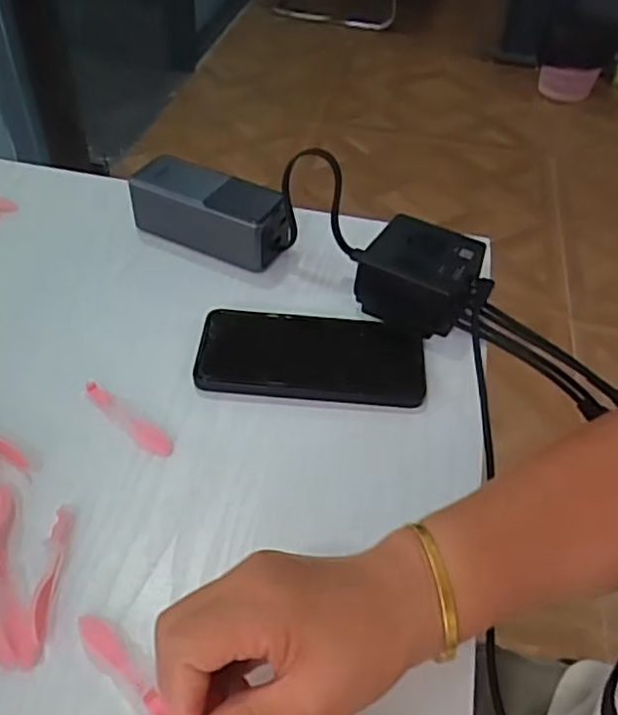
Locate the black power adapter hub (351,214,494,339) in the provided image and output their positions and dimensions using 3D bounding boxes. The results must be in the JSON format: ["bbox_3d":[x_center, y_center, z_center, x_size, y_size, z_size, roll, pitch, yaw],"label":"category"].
[{"bbox_3d":[0.085,-0.065,0.519,0.105,0.044,0.077,21,49,16],"label":"black power adapter hub"}]

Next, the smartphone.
[{"bbox_3d":[0.003,-0.003,0.470,0.156,0.016,0.077,3,47,-1],"label":"smartphone"}]

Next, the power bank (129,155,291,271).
[{"bbox_3d":[-0.079,-0.121,0.550,0.133,0.048,0.053,23,49,17],"label":"power bank"}]

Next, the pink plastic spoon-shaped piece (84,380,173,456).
[{"bbox_3d":[-0.117,0.040,0.427,0.075,0.013,0.015,30,52,22],"label":"pink plastic spoon-shaped piece"}]

